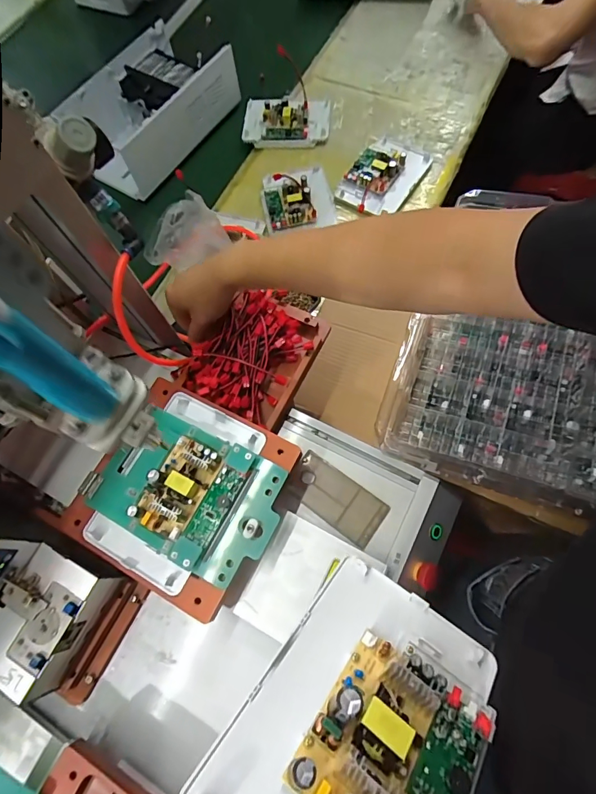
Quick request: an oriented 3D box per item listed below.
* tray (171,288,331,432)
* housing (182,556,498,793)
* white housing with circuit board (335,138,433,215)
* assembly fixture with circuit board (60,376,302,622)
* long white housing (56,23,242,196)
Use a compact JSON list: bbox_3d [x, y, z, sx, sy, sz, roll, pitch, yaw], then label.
[{"bbox_3d":[-0.061,-0.060,0.545,0.149,0.045,0.166,26,74,9],"label":"tray"},{"bbox_3d":[0.041,0.198,0.251,0.130,0.034,0.185,30,48,22],"label":"housing"},{"bbox_3d":[0.173,-0.452,0.842,0.133,0.044,0.195,31,73,15],"label":"white housing with circuit board"},{"bbox_3d":[-0.124,0.099,0.448,0.202,0.036,0.197,25,72,14],"label":"assembly fixture with circuit board"},{"bbox_3d":[-0.314,-0.621,0.905,0.250,0.127,0.336,25,72,13],"label":"long white housing"}]

